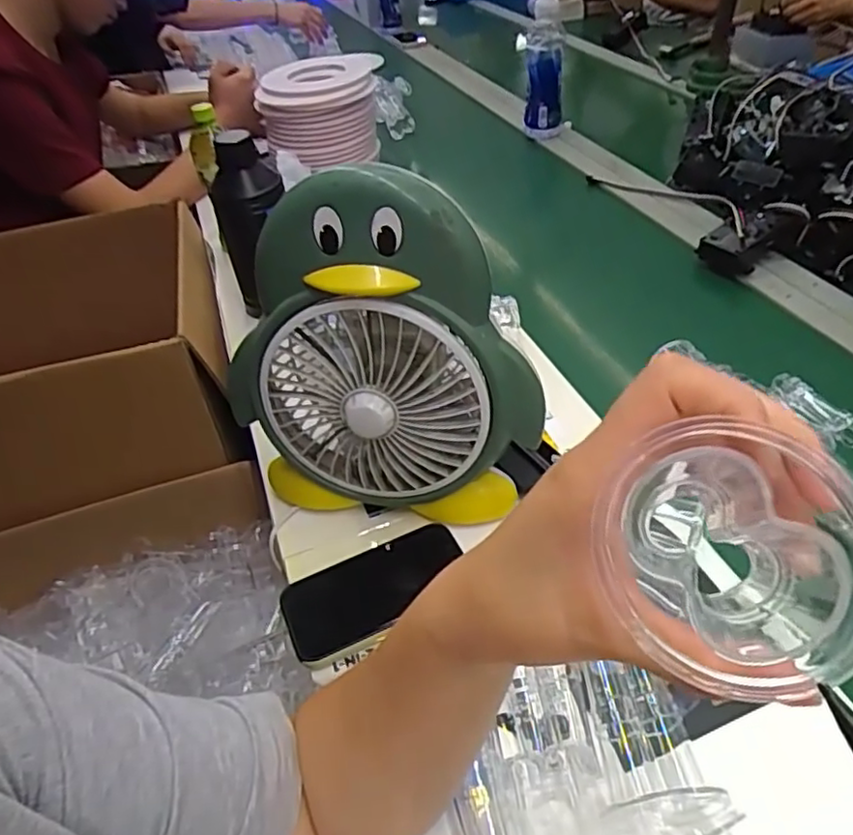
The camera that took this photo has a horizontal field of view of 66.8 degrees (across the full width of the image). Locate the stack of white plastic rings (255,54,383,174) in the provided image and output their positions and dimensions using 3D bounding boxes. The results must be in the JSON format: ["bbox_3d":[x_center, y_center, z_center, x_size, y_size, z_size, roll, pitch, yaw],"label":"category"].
[{"bbox_3d":[-0.198,-0.542,1.167,0.195,0.146,0.183,-23,45,-17],"label":"stack of white plastic rings"}]

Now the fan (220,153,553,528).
[{"bbox_3d":[-0.038,-0.047,0.514,0.250,0.274,0.098,1,43,9],"label":"fan"}]

